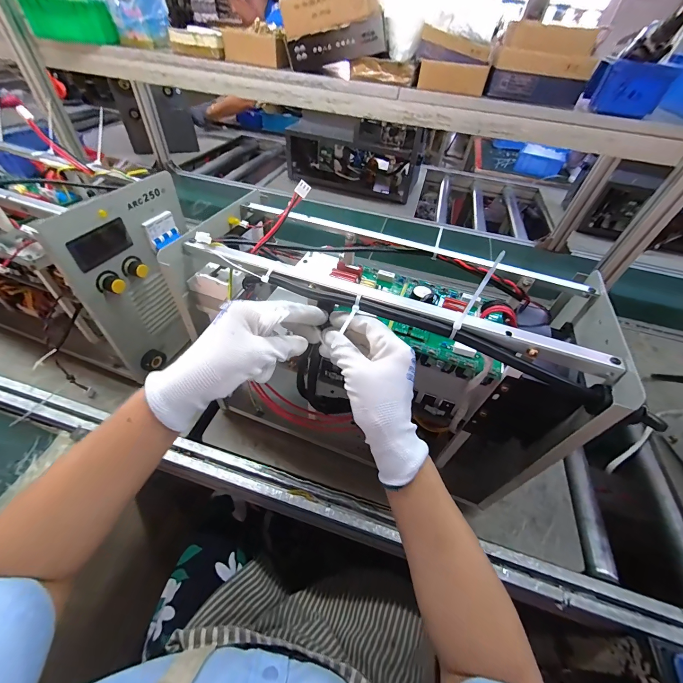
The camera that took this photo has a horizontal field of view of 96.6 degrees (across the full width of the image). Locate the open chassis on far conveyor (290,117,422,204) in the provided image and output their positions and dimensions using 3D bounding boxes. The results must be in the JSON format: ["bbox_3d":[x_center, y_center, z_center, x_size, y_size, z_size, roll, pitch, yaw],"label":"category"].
[{"bbox_3d":[0.055,-0.740,1.211,0.497,0.247,0.175,18,48,10],"label":"open chassis on far conveyor"}]

